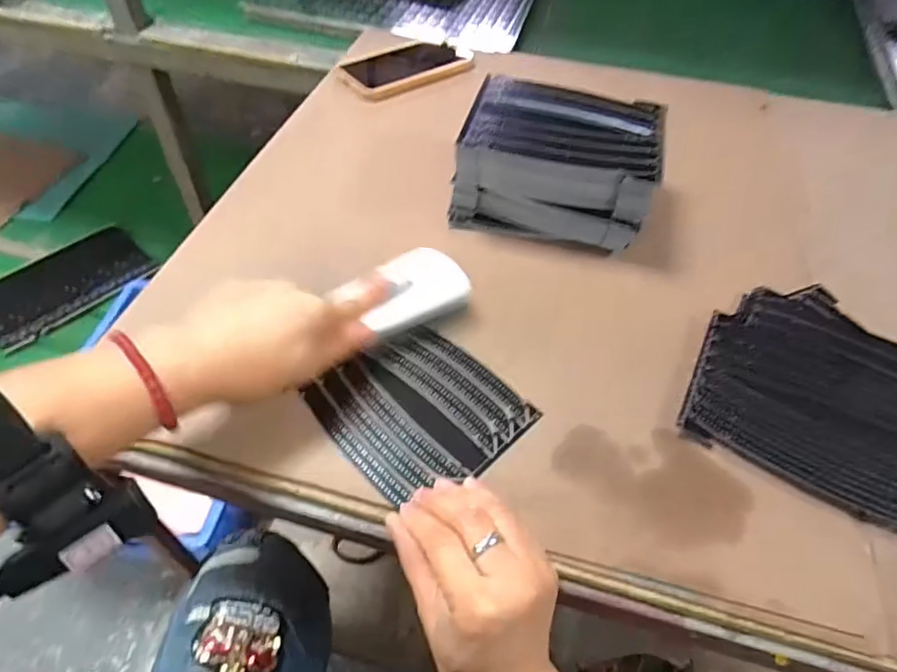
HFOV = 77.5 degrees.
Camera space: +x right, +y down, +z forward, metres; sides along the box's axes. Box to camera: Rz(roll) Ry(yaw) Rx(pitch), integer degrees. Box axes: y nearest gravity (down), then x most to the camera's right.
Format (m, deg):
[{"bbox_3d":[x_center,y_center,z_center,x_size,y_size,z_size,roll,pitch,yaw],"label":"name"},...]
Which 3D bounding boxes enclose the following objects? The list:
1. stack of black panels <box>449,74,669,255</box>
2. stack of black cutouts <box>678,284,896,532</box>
[{"bbox_3d":[0.094,-0.152,0.498,0.160,0.088,0.114,11,51,7],"label":"stack of black panels"},{"bbox_3d":[0.287,0.042,0.410,0.194,0.016,0.183,24,54,17],"label":"stack of black cutouts"}]

